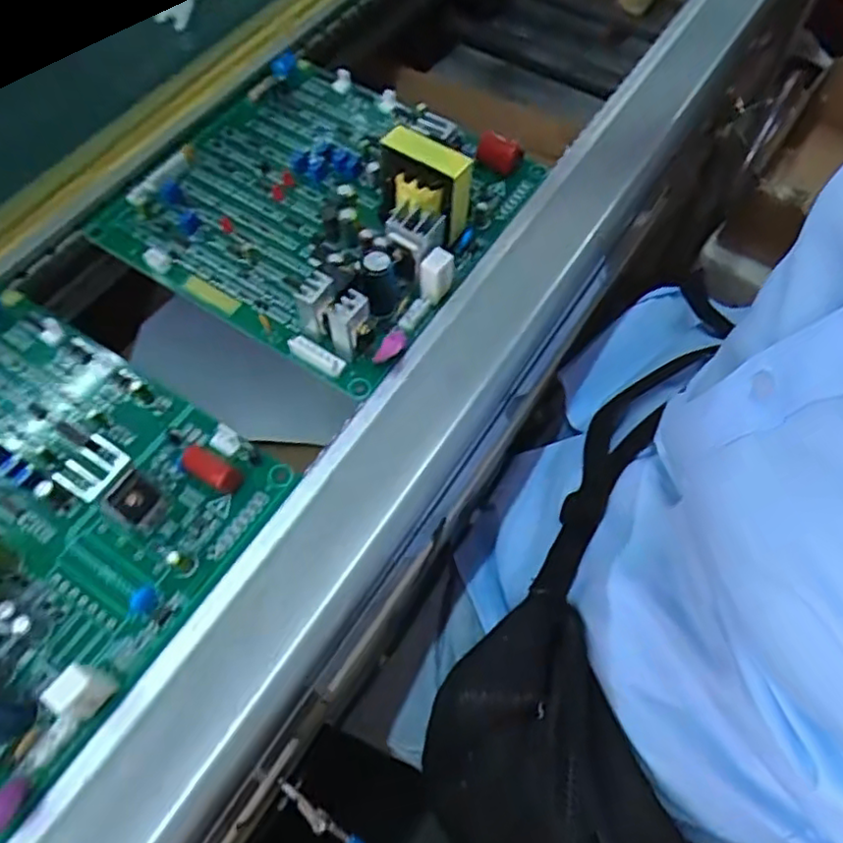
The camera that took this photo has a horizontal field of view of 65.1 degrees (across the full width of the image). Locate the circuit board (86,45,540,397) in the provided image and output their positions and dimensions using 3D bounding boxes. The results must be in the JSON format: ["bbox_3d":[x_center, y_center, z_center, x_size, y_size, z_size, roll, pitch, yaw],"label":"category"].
[{"bbox_3d":[-0.051,-0.128,0.338,0.182,0.049,0.171,32,66,15],"label":"circuit board"}]

